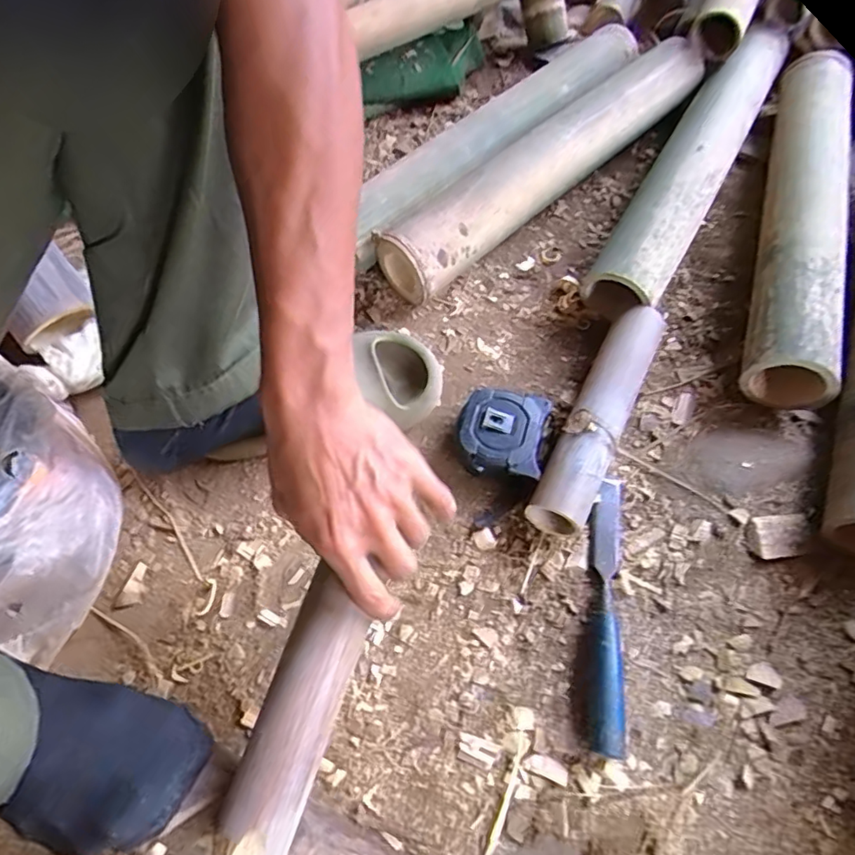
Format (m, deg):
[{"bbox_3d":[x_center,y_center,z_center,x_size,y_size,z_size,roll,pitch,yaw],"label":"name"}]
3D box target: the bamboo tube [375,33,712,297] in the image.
[{"bbox_3d":[0.146,-0.319,0.651,0.076,0.077,0.493,41,70,20],"label":"bamboo tube"}]

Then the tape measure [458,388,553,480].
[{"bbox_3d":[0.067,0.008,0.510,0.077,0.043,0.080,11,62,6],"label":"tape measure"}]

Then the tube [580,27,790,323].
[{"bbox_3d":[0.343,-0.352,0.694,0.079,0.080,0.594,27,65,14],"label":"tube"}]

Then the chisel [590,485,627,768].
[{"bbox_3d":[0.148,0.141,0.450,0.025,0.026,0.221,9,62,5],"label":"chisel"}]

